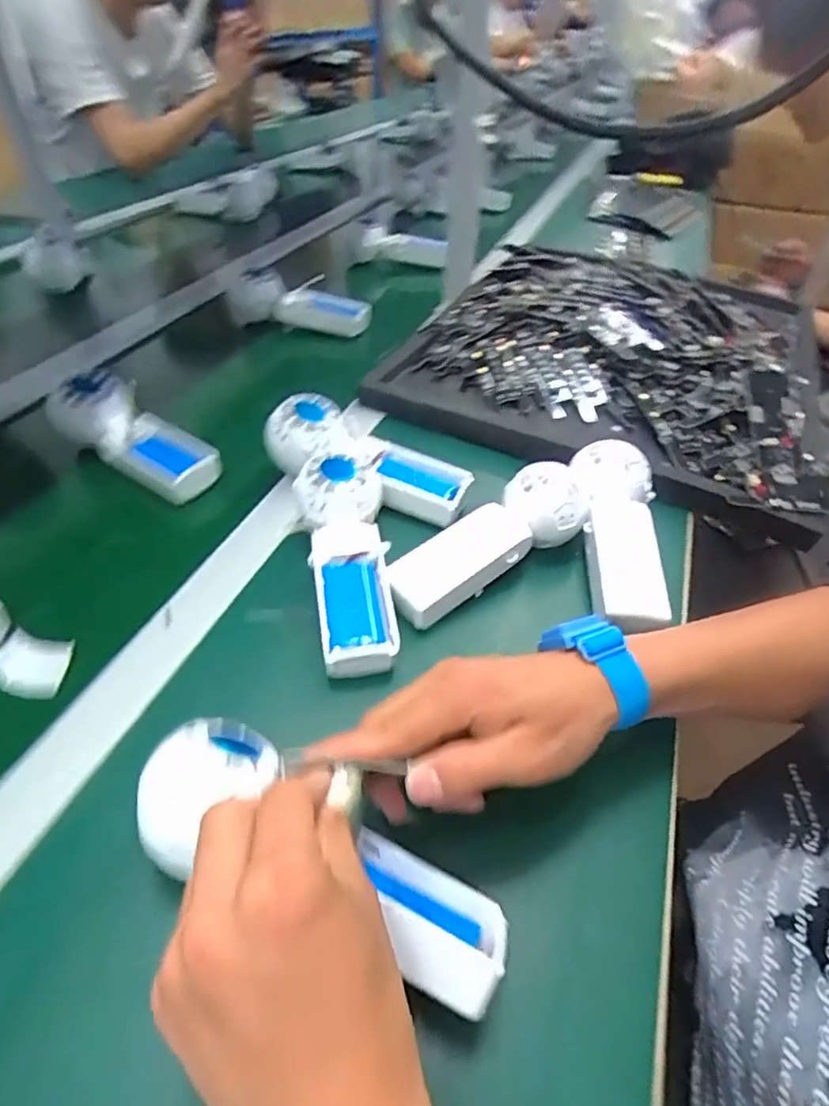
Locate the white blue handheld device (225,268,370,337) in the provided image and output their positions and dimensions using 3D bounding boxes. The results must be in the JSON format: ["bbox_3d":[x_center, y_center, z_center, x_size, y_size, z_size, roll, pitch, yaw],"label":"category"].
[{"bbox_3d":[-0.150,-0.318,0.762,0.191,0.069,0.067,6,44,3],"label":"white blue handheld device"}]

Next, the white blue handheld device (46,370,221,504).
[{"bbox_3d":[-0.244,-0.107,0.520,0.163,0.046,0.062,29,50,24],"label":"white blue handheld device"}]

